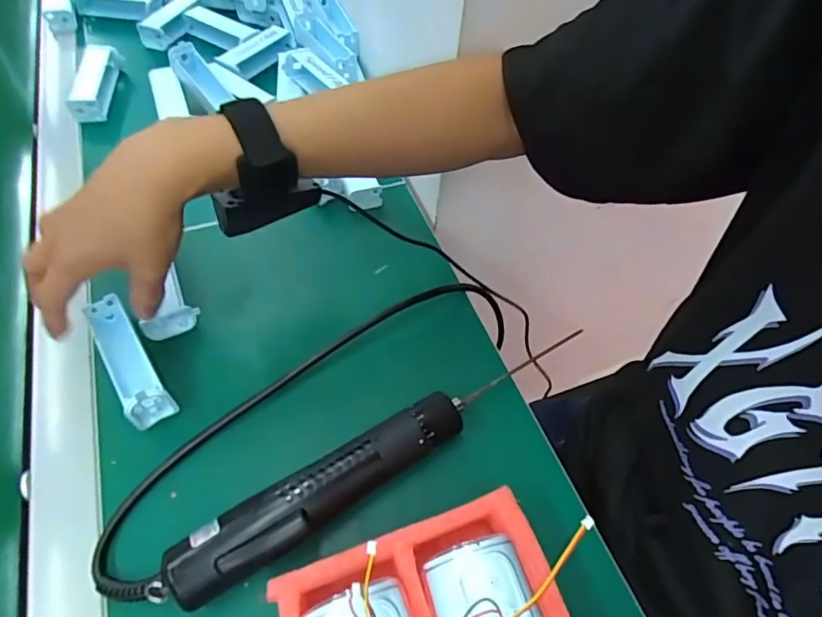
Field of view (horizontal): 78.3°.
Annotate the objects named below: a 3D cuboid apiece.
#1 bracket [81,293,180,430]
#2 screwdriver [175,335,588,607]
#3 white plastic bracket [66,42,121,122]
[{"bbox_3d":[-0.206,0.036,0.364,0.029,0.029,0.105,-30,62,-22],"label":"bracket"},{"bbox_3d":[-0.012,0.091,0.334,0.287,0.036,0.034,-28,61,-21],"label":"screwdriver"},{"bbox_3d":[-0.349,-0.249,0.558,0.032,0.030,0.105,-4,56,-7],"label":"white plastic bracket"}]

